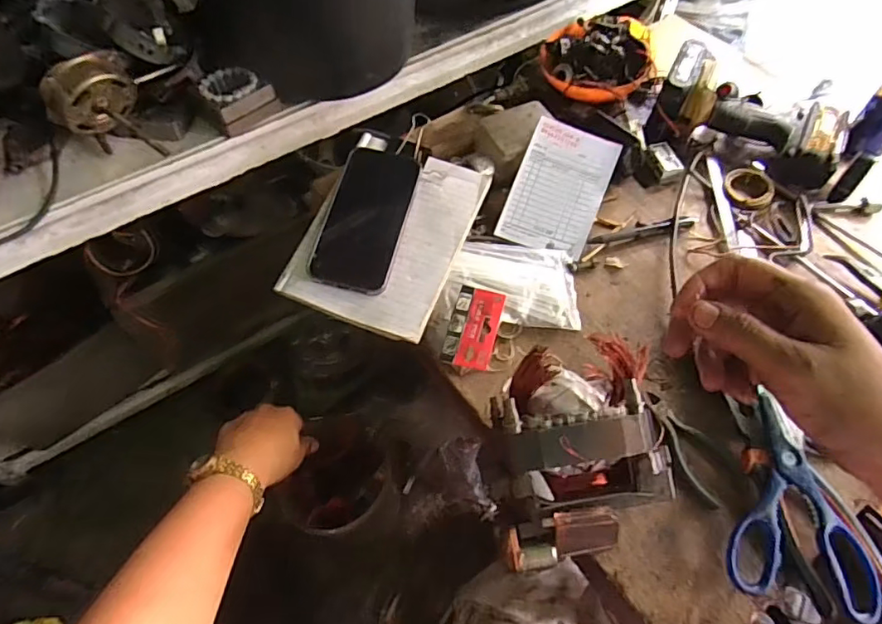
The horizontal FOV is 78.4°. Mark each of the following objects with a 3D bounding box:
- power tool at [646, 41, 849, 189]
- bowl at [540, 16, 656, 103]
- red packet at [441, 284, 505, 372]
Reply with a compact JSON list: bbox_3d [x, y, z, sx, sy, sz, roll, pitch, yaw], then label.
[{"bbox_3d":[0.375,-0.238,0.658,0.214,0.067,0.122,25,62,15],"label":"power tool"},{"bbox_3d":[0.205,-0.342,0.704,0.137,0.046,0.150,0,59,1],"label":"bowl"},{"bbox_3d":[0.031,0.014,0.517,0.045,0.011,0.081,13,60,9],"label":"red packet"}]

